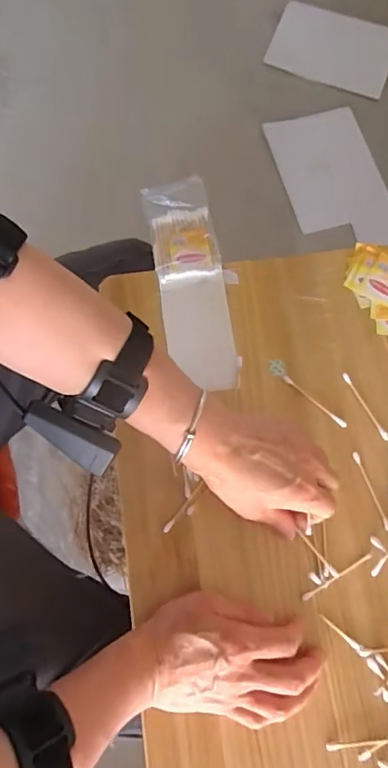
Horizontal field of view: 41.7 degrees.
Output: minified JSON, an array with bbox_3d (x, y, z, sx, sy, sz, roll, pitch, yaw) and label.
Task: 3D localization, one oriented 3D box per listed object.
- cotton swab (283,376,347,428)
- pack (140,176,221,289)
[{"bbox_3d":[0.112,0.016,0.472,0.071,0.004,0.007,40,78,12],"label":"cotton swab"},{"bbox_3d":[-0.013,-0.155,0.514,0.063,0.014,0.110,-11,73,-2],"label":"pack"}]

